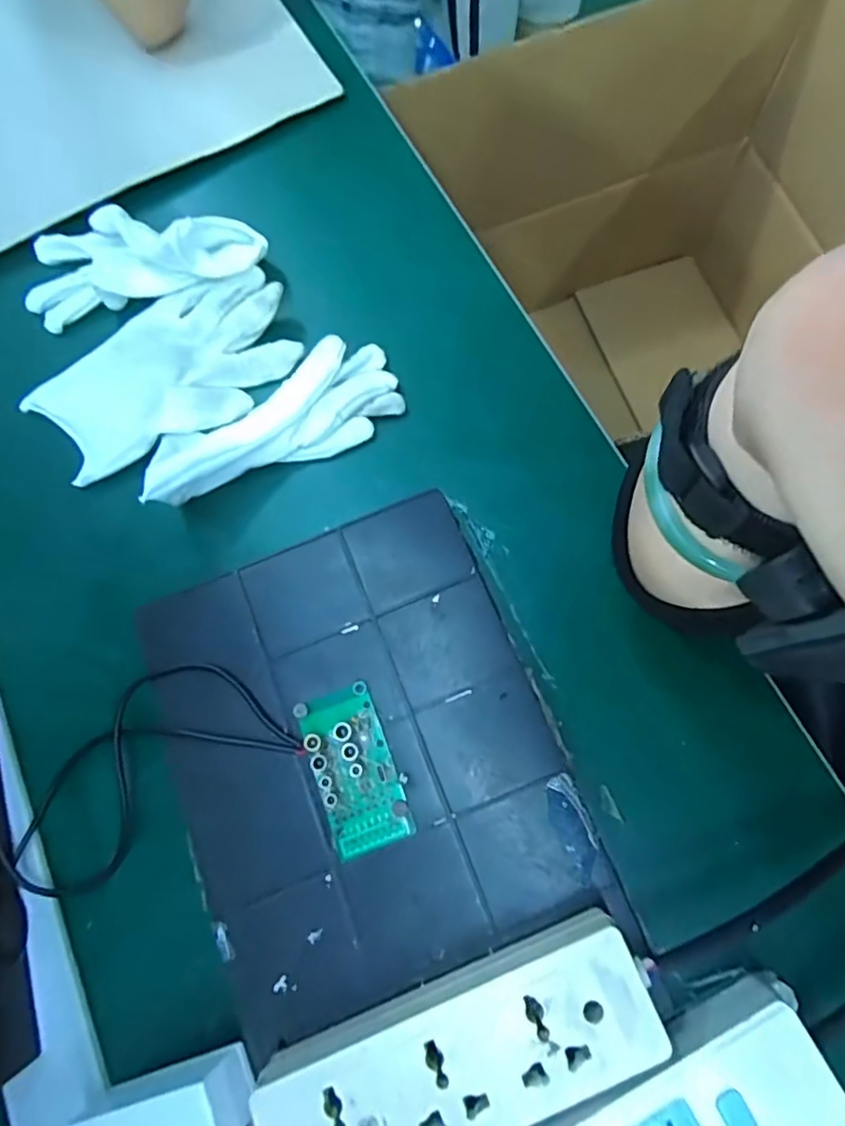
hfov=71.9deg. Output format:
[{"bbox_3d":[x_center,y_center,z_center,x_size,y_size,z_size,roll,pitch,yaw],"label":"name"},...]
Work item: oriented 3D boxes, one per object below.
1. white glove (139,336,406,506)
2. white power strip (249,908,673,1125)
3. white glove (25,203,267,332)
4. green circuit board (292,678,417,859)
[{"bbox_3d":[-0.091,-0.086,0.359,0.162,0.028,0.058,-30,76,-11],"label":"white glove"},{"bbox_3d":[0.016,0.209,0.244,0.164,0.028,0.054,-23,75,-2],"label":"white power strip"},{"bbox_3d":[-0.200,-0.214,0.402,0.174,0.041,0.076,-5,72,11],"label":"white glove"},{"bbox_3d":[-0.035,0.103,0.293,0.039,0.015,0.078,-21,75,-1],"label":"green circuit board"}]

